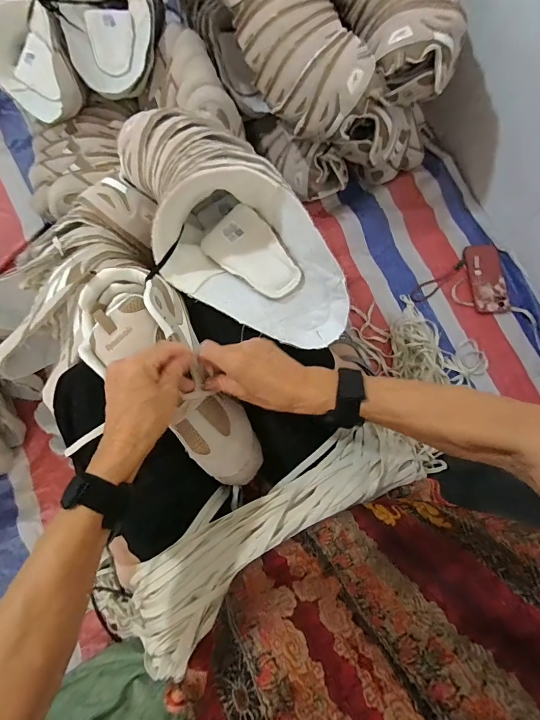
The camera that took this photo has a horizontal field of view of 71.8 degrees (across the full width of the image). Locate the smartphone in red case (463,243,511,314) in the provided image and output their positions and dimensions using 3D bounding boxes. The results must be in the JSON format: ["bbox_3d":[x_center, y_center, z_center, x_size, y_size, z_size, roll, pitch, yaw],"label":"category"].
[{"bbox_3d":[0.488,-0.184,0.838,0.077,0.018,0.161,-8,77,-3],"label":"smartphone in red case"}]

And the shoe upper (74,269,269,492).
[{"bbox_3d":[-0.107,0.025,0.407,0.108,0.056,0.279,-33,95,-9],"label":"shoe upper"}]

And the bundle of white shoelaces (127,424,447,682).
[{"bbox_3d":[0.007,0.178,0.402,0.357,0.057,0.107,-34,80,-9],"label":"bundle of white shoelaces"}]

